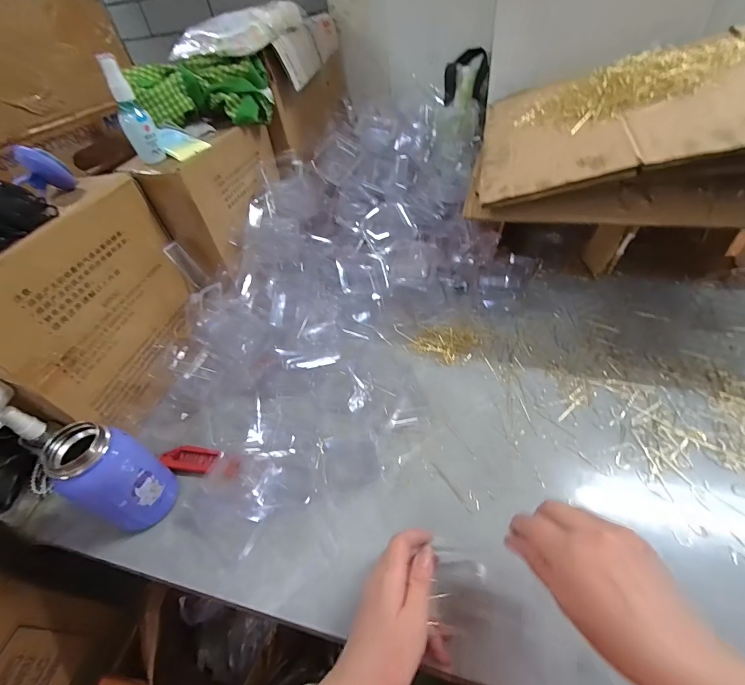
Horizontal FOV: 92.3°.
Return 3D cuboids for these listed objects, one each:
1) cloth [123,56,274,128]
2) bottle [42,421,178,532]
[{"bbox_3d":[-0.271,-0.400,0.580,0.205,0.086,0.076,-12,46,-3],"label":"cloth"},{"bbox_3d":[-0.274,0.147,0.387,0.062,0.135,0.071,19,52,24],"label":"bottle"}]

